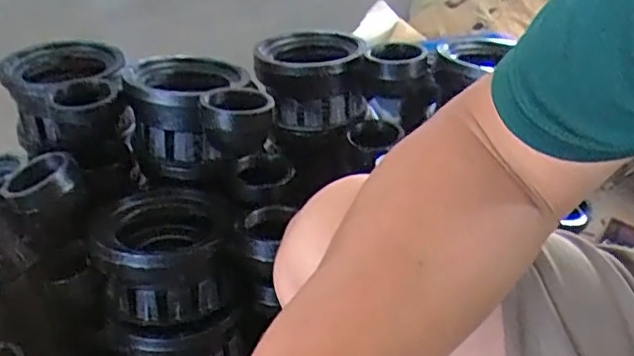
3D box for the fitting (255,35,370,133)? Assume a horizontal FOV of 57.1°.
[{"bbox_3d":[-0.007,-0.137,0.796,0.144,0.098,0.151,-4,34,-4],"label":"fitting"}]

